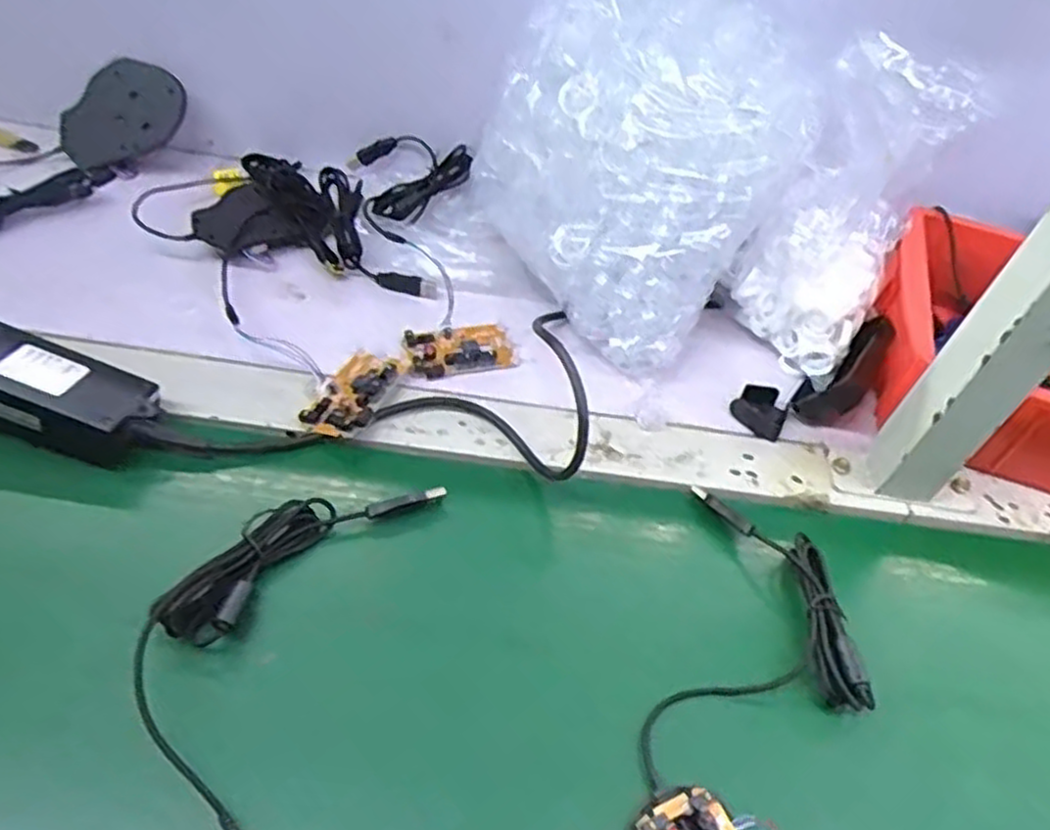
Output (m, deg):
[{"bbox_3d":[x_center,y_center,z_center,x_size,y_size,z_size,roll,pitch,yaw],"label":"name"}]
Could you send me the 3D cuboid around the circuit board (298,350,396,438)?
[{"bbox_3d":[-0.116,-0.015,0.519,0.041,0.017,0.073,22,50,10],"label":"circuit board"}]

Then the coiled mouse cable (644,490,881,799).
[{"bbox_3d":[0.137,0.124,0.428,0.110,0.021,0.189,18,50,6],"label":"coiled mouse cable"}]

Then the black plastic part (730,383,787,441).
[{"bbox_3d":[0.172,-0.005,0.553,0.038,0.013,0.035,36,54,21],"label":"black plastic part"}]

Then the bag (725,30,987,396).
[{"bbox_3d":[0.225,-0.144,0.555,0.100,0.226,0.085,24,33,13],"label":"bag"}]

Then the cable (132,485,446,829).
[{"bbox_3d":[-0.136,0.099,0.416,0.092,0.029,0.204,23,50,11],"label":"cable"}]

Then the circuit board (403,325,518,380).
[{"bbox_3d":[-0.048,-0.048,0.562,0.077,0.014,0.043,-9,52,-16],"label":"circuit board"}]

